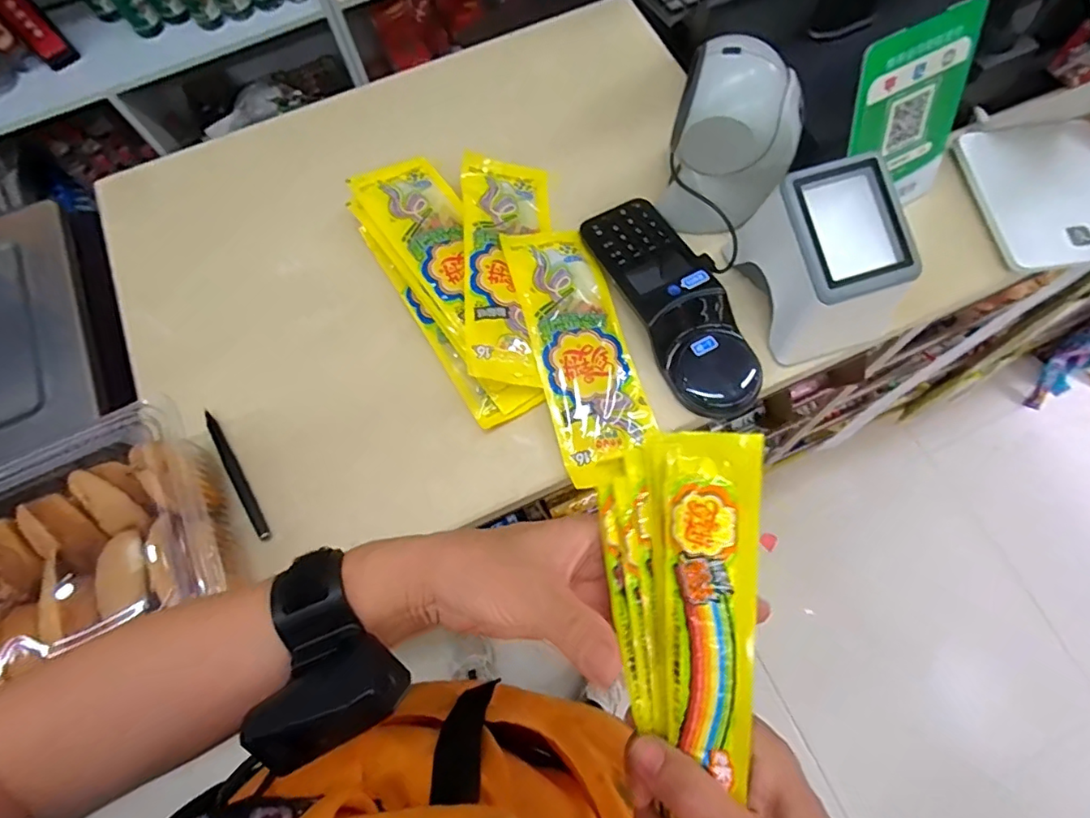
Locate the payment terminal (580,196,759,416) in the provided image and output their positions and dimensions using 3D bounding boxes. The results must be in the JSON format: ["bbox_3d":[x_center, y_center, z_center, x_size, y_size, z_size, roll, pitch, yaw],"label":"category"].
[{"bbox_3d":[0.113,-0.095,0.485,0.079,0.041,0.217,-25,72,-6],"label":"payment terminal"}]

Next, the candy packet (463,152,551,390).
[{"bbox_3d":[-0.036,-0.137,0.496,0.081,0.012,0.244,8,64,-18],"label":"candy packet"}]

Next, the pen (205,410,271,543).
[{"bbox_3d":[-0.262,0.056,0.459,0.011,0.009,0.131,-33,73,-9],"label":"pen"}]

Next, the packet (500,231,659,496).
[{"bbox_3d":[0.030,-0.057,0.475,0.082,0.027,0.234,-17,72,-3],"label":"packet"}]

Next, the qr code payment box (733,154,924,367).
[{"bbox_3d":[0.231,-0.119,0.442,0.105,0.100,0.119,-17,72,-4],"label":"qr code payment box"}]

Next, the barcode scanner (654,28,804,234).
[{"bbox_3d":[0.156,-0.221,0.463,0.101,0.138,0.084,23,74,9],"label":"barcode scanner"}]

